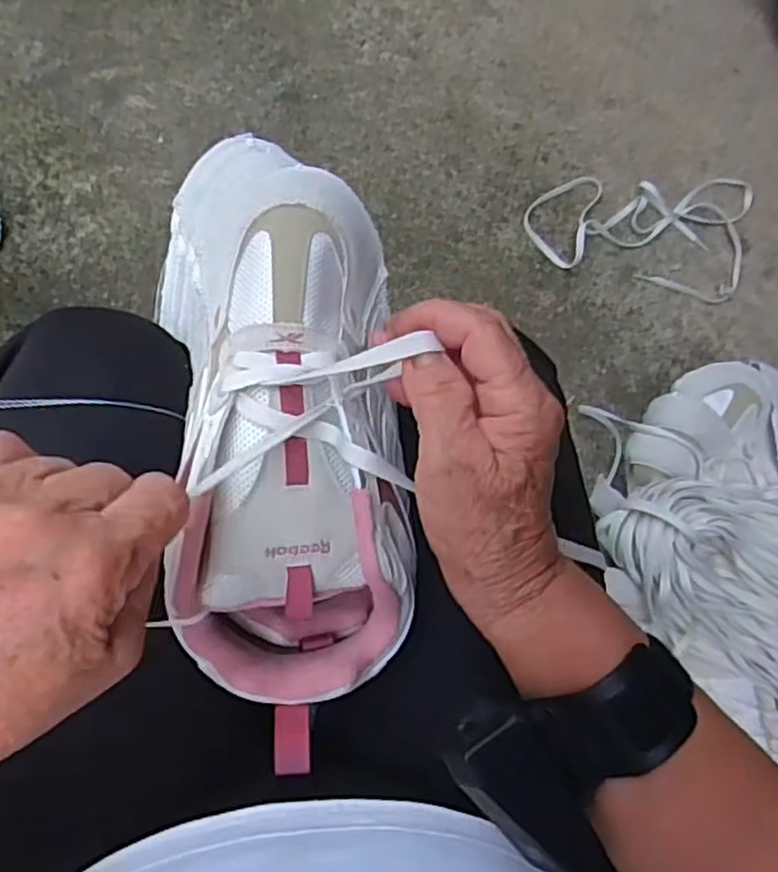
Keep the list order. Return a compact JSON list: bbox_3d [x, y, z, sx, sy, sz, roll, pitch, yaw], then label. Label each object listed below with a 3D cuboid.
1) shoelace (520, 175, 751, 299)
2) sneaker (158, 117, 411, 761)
[{"bbox_3d":[0.306,-0.261,0.872,0.275,0.019,0.158,9,81,-3],"label":"shoelace"},{"bbox_3d":[-0.047,-0.003,0.333,0.107,0.087,0.255,-4,89,-5],"label":"sneaker"}]

